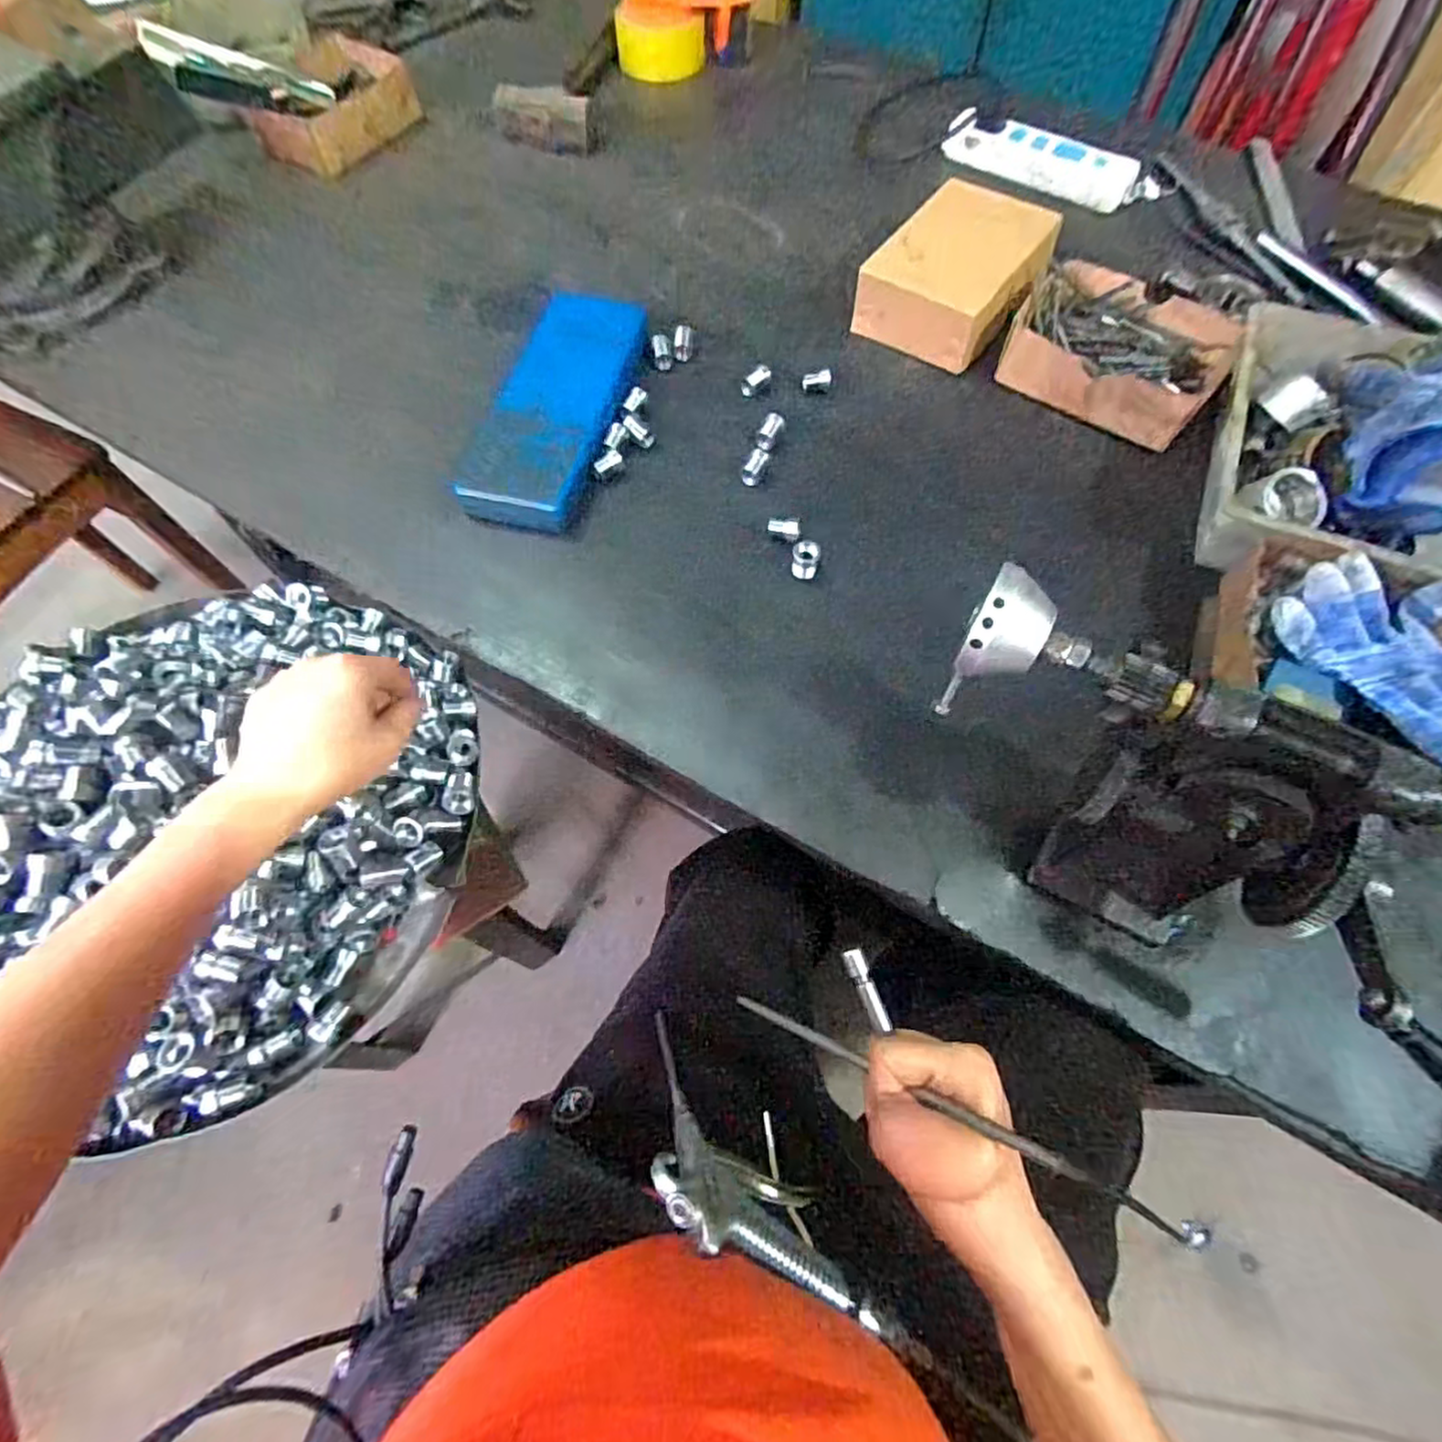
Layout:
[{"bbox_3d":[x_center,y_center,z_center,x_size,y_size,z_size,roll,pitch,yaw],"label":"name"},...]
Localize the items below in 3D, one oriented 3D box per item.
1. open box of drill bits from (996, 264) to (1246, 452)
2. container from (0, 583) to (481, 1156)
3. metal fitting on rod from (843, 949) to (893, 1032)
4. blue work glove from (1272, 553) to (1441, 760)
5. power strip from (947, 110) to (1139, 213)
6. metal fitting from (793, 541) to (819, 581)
[{"bbox_3d":[0.344,-0.323,0.601,0.173,0.043,0.150,36,69,16],"label":"open box of drill bits"},{"bbox_3d":[-0.347,0.047,0.442,0.352,0.083,0.345,0,64,0],"label":"container"},{"bbox_3d":[0.072,0.132,0.340,0.008,0.006,0.039,-22,78,-11],"label":"metal fitting on rod"},{"bbox_3d":[0.437,-0.027,0.437,0.096,0.065,0.169,-14,65,-7],"label":"blue work glove"},{"bbox_3d":[0.345,-0.612,0.751,0.209,0.035,0.041,26,66,12],"label":"power strip"},{"bbox_3d":[0.064,-0.122,0.516,0.019,0.017,0.022,-1,64,-1],"label":"metal fitting"}]

